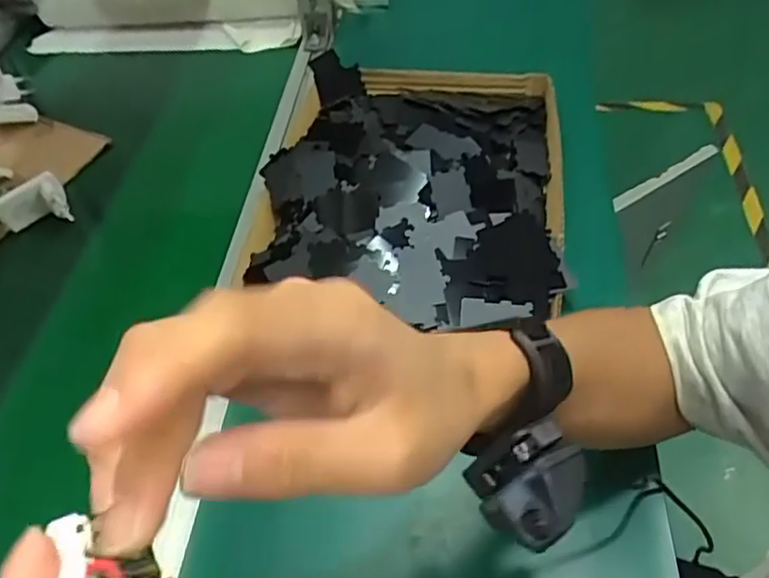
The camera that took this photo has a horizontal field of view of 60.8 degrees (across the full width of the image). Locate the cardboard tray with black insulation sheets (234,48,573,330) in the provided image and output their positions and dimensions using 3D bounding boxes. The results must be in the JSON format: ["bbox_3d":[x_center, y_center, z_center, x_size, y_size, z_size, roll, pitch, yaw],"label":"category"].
[{"bbox_3d":[0.021,-0.110,0.587,0.257,0.055,0.324,4,51,5],"label":"cardboard tray with black insulation sheets"}]

